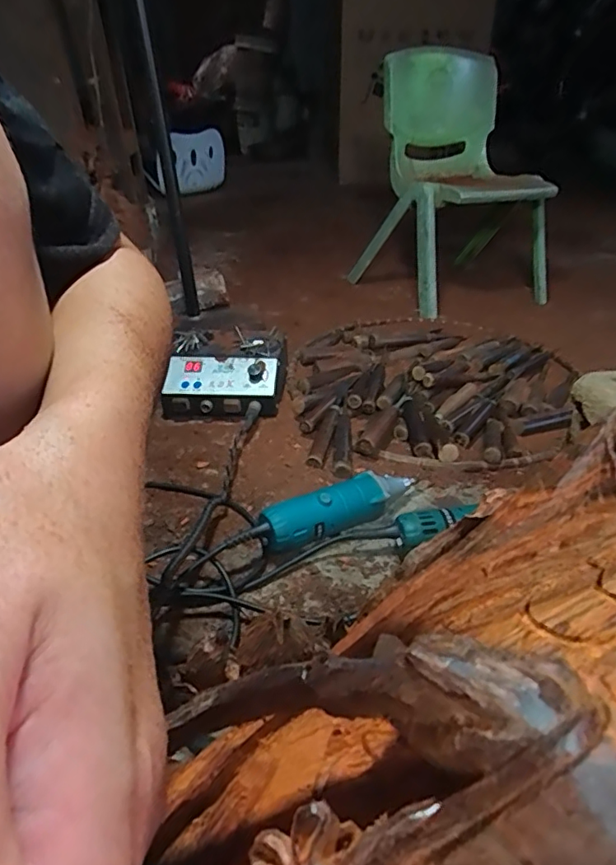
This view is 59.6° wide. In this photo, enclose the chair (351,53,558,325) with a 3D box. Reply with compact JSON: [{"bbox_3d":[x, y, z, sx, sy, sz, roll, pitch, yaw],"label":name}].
[{"bbox_3d":[0.342,-0.596,1.261,0.381,0.474,0.394,-15,35,-17],"label":"chair"}]

